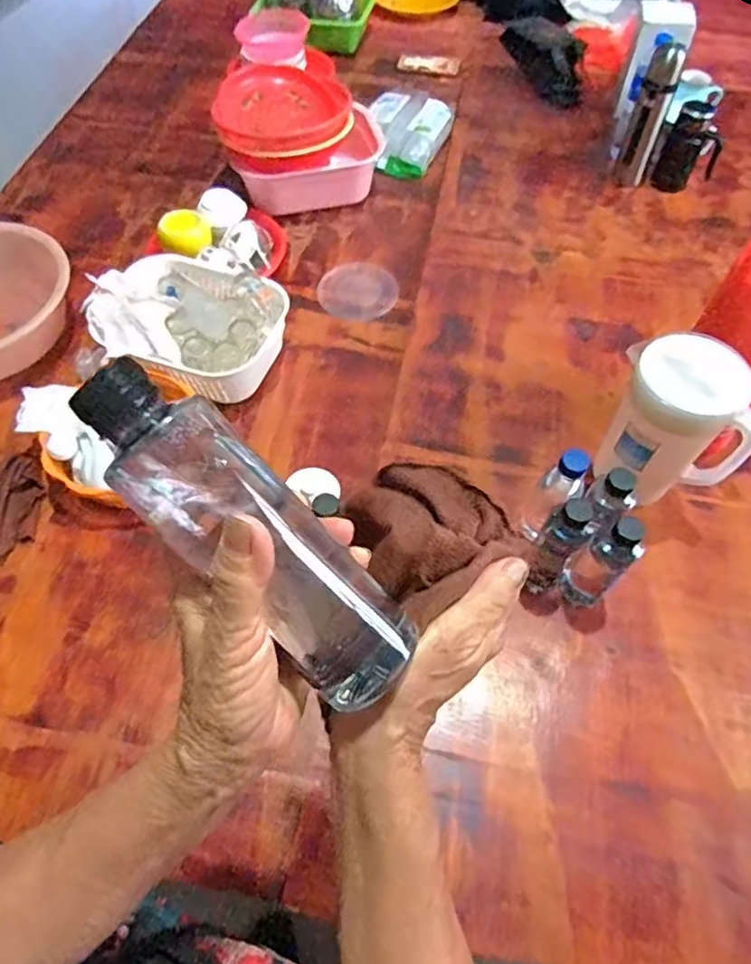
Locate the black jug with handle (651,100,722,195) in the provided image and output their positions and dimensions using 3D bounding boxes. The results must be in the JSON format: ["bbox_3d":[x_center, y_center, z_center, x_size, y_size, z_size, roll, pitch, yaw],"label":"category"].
[{"bbox_3d":[0.628,-0.659,1.230,0.104,0.145,0.082,27,62,17],"label":"black jug with handle"}]

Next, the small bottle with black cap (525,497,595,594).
[{"bbox_3d":[0.218,0.082,0.750,0.051,0.165,0.047,-12,59,-6],"label":"small bottle with black cap"}]

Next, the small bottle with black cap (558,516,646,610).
[{"bbox_3d":[0.263,0.102,0.734,0.056,0.175,0.053,-1,58,1],"label":"small bottle with black cap"}]

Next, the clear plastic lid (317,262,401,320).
[{"bbox_3d":[-0.031,-0.353,1.139,0.143,0.013,0.135,-1,58,1],"label":"clear plastic lid"}]

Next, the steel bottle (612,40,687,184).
[{"bbox_3d":[0.527,-0.701,1.203,0.060,0.240,0.078,21,61,14],"label":"steel bottle"}]

